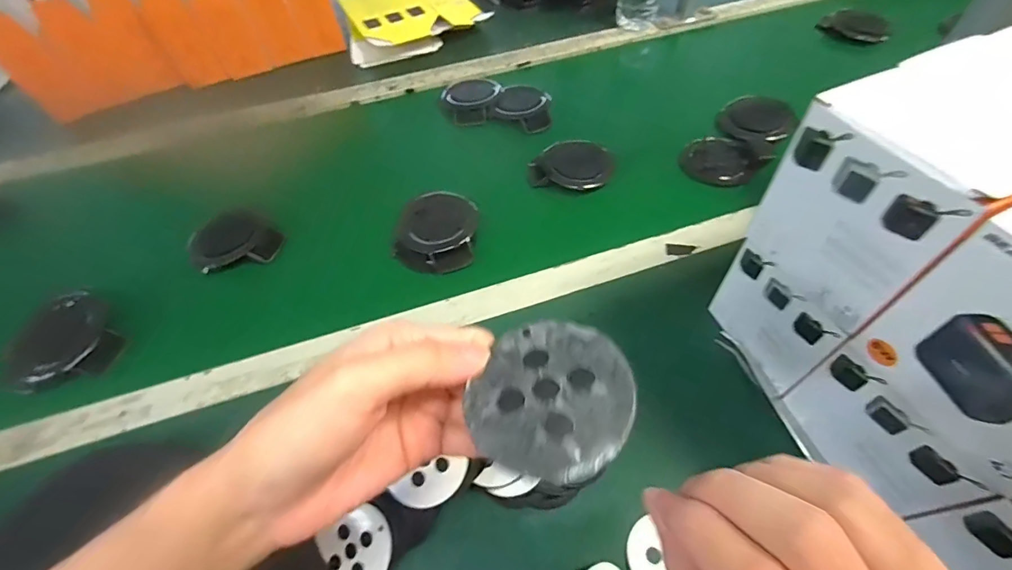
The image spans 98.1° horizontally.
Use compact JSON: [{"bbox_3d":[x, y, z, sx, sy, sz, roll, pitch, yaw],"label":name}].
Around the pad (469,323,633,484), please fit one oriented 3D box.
[{"bbox_3d":[0.017,0.040,0.163,0.057,0.005,0.059,-6,51,8],"label":"pad"}]

